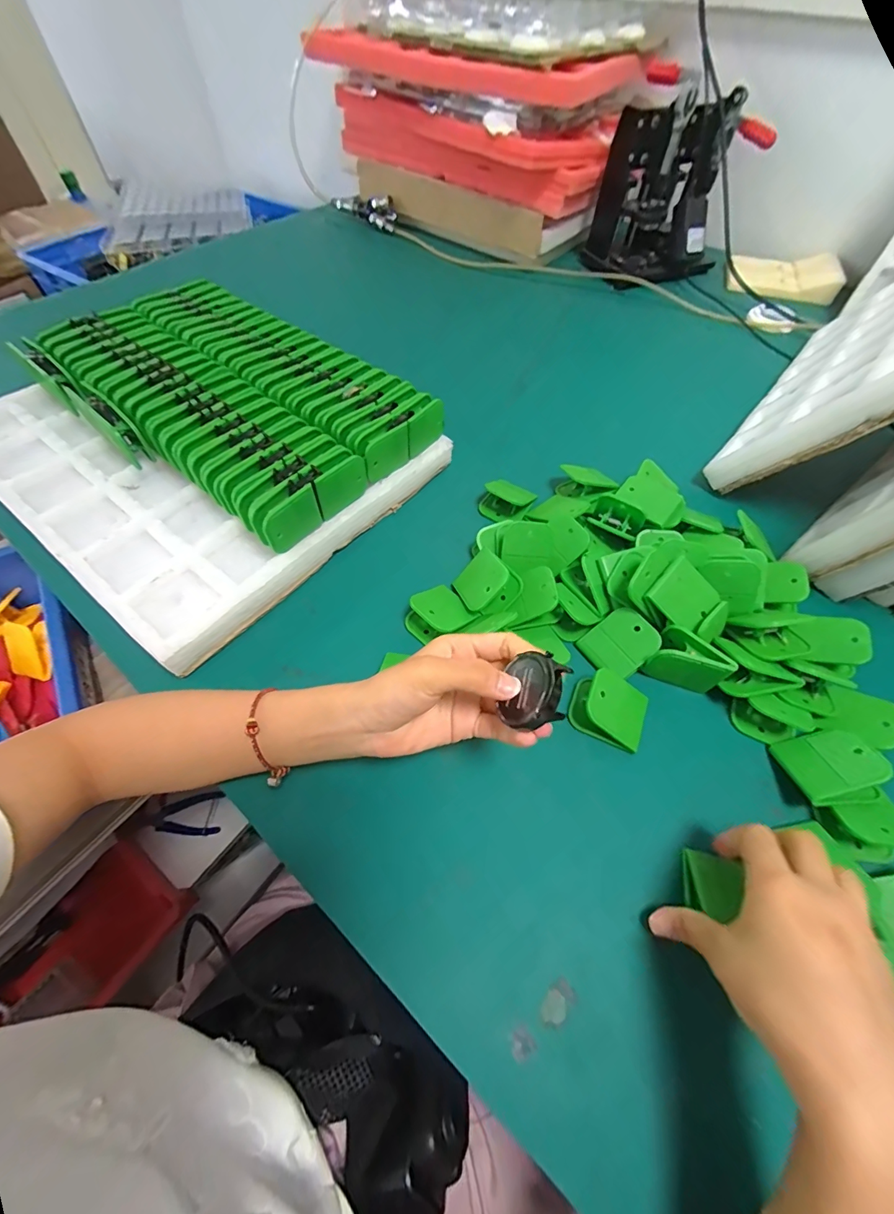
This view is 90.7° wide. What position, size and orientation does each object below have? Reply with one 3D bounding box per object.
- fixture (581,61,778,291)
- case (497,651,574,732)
[{"bbox_3d":[0.364,-0.675,0.717,0.199,0.206,0.152,-11,58,-8],"label":"fixture"},{"bbox_3d":[0.048,0.046,0.250,0.041,0.007,0.042,-5,66,44],"label":"case"}]

